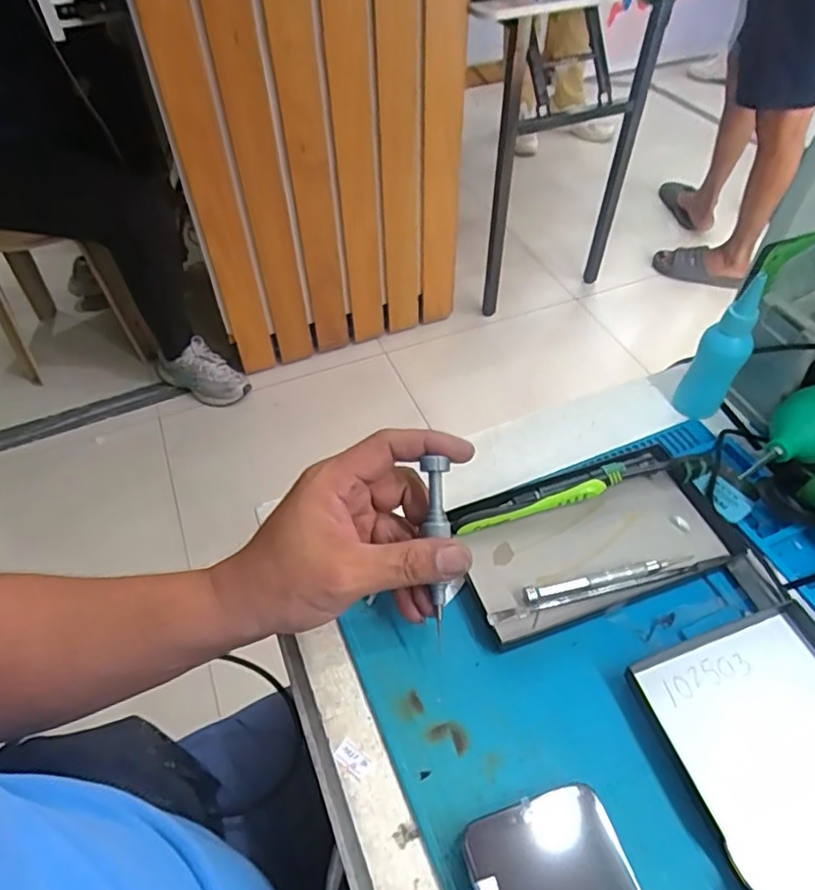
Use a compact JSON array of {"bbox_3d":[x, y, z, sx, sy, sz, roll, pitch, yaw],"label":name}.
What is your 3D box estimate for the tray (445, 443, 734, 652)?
[{"bbox_3d":[0.117,0.059,0.398,0.172,0.018,0.096,-17,52,-13],"label":"tray"}]

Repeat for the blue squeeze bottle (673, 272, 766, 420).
[{"bbox_3d":[0.232,-0.068,0.446,0.033,0.114,0.027,28,56,22],"label":"blue squeeze bottle"}]

